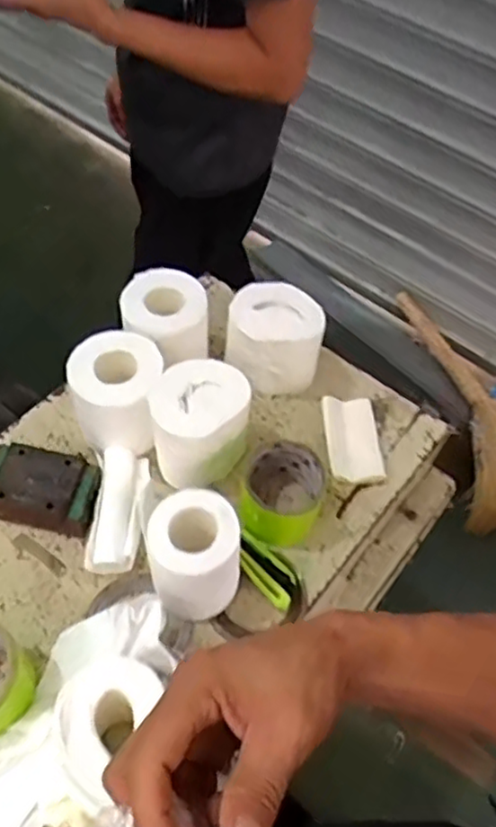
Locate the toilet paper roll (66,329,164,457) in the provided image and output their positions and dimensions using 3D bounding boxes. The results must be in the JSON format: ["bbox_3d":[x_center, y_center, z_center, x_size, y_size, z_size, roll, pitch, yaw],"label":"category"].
[{"bbox_3d":[-0.138,-0.021,0.718,0.090,0.100,0.090,2,56,-3],"label":"toilet paper roll"}]

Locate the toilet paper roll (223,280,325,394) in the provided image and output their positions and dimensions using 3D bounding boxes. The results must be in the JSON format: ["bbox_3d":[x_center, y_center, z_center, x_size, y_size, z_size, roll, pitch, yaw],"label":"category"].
[{"bbox_3d":[0.032,-0.085,0.766,0.106,0.101,0.079,19,57,9],"label":"toilet paper roll"}]

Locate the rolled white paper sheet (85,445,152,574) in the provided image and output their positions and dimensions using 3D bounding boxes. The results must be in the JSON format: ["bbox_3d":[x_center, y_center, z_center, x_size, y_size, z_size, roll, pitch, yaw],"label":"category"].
[{"bbox_3d":[-0.132,0.097,0.694,0.049,0.032,0.132,4,56,-1],"label":"rolled white paper sheet"}]

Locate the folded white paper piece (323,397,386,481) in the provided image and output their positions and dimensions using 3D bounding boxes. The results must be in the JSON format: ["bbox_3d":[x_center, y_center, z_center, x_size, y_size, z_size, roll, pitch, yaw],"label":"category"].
[{"bbox_3d":[0.119,0.029,0.762,0.060,0.021,0.106,-2,56,-5],"label":"folded white paper piece"}]

